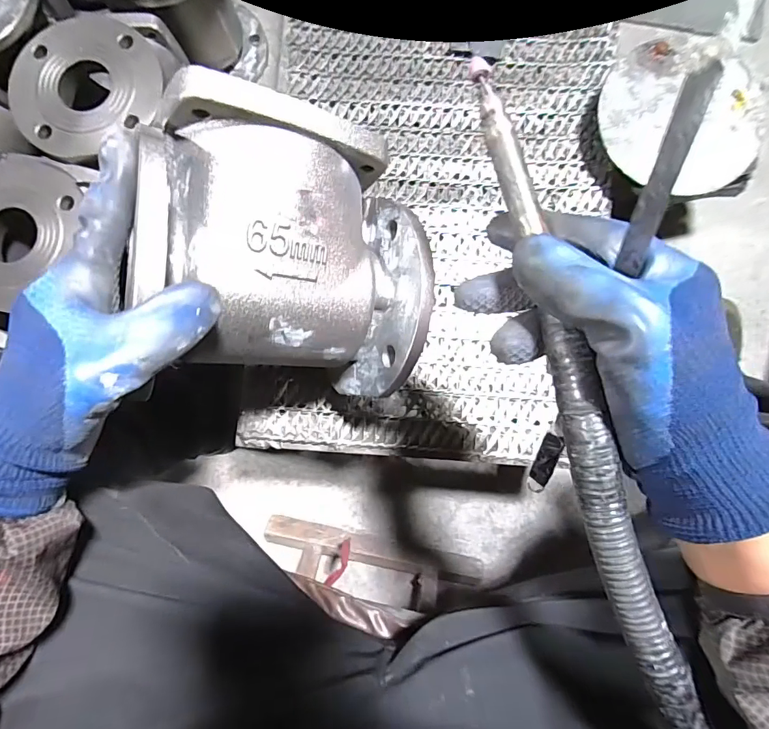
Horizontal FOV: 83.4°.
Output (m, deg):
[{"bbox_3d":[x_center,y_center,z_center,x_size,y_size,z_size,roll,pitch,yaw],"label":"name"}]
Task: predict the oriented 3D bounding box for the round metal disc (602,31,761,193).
[{"bbox_3d":[0.305,-0.262,0.451,0.152,0.023,0.158,0,87,0],"label":"round metal disc"}]

